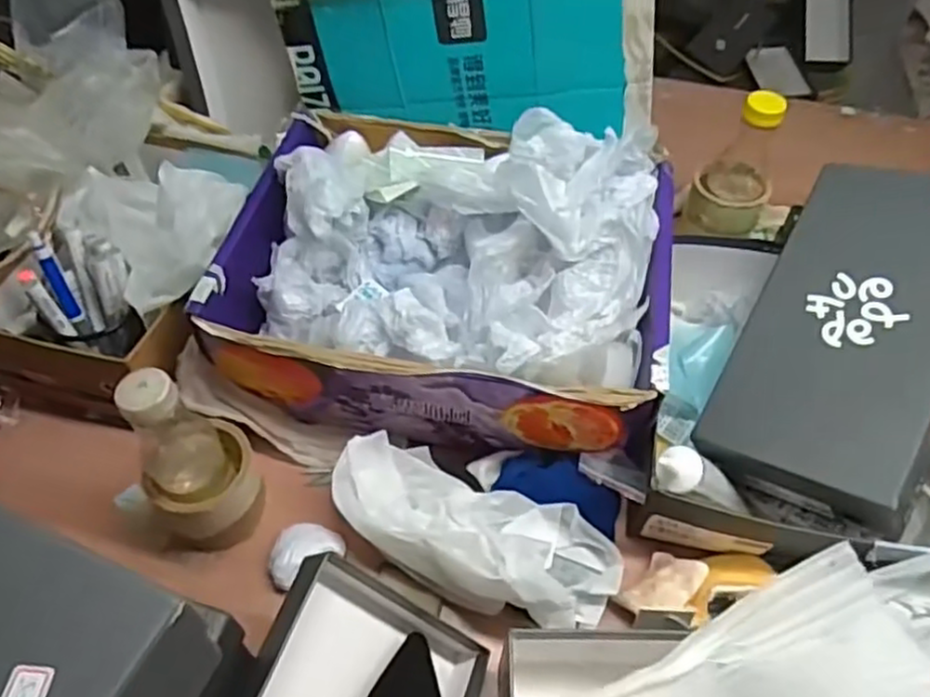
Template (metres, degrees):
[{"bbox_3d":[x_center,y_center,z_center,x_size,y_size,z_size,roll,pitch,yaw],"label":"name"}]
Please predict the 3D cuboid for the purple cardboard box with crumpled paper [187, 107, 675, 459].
[{"bbox_3d":[-0.013,-0.091,0.690,0.397,0.190,0.312,11,53,8],"label":"purple cardboard box with crumpled paper"}]

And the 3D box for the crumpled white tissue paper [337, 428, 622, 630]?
[{"bbox_3d":[0.003,0.144,0.595,0.244,0.072,0.090,22,56,15],"label":"crumpled white tissue paper"}]

